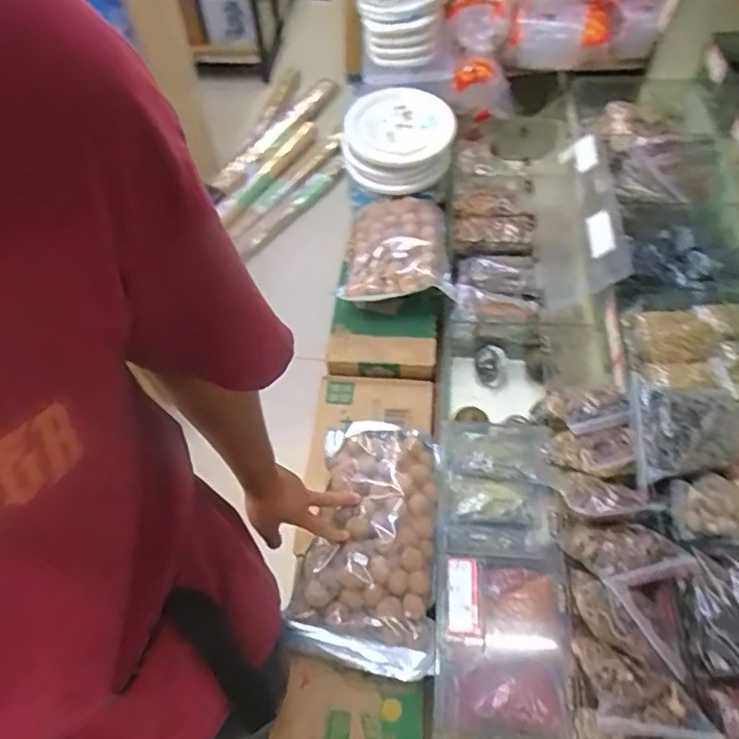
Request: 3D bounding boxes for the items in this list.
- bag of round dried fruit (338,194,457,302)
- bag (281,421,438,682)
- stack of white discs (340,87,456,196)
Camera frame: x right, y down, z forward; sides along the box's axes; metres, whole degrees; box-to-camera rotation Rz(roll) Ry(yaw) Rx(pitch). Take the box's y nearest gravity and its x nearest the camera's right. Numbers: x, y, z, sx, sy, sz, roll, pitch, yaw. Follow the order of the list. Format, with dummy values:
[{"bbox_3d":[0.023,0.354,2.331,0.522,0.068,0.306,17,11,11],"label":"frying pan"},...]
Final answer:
[{"bbox_3d":[0.057,-0.242,1.131,0.209,0.069,0.296,2,55,4],"label":"bag of round dried fruit"},{"bbox_3d":[0.000,0.230,0.815,0.188,0.042,0.335,5,55,6],"label":"bag"},{"bbox_3d":[0.059,-0.480,1.218,0.228,0.101,0.217,10,56,10],"label":"stack of white discs"}]

